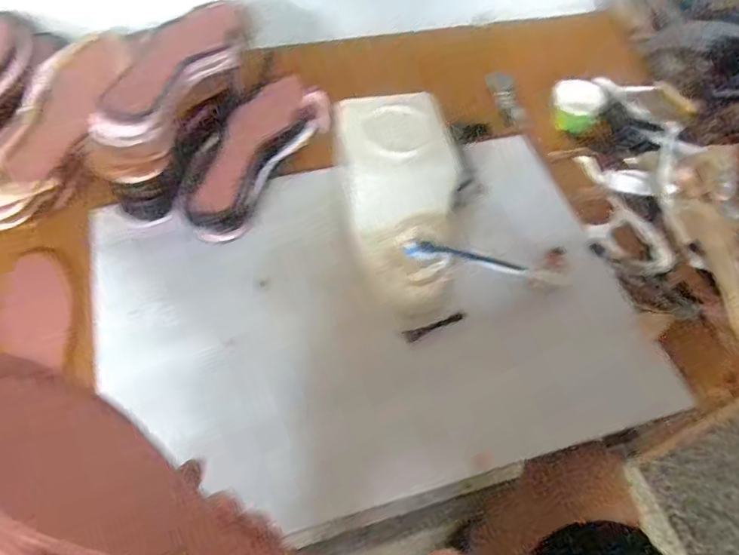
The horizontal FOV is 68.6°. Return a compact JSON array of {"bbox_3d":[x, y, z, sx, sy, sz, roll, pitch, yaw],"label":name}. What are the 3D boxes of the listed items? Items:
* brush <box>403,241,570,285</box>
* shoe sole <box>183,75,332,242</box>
[{"bbox_3d":[0.122,-0.013,0.536,0.181,0.020,0.018,12,54,-16],"label":"brush"},{"bbox_3d":[-0.135,-0.145,0.605,0.091,0.050,0.251,23,57,11],"label":"shoe sole"}]

